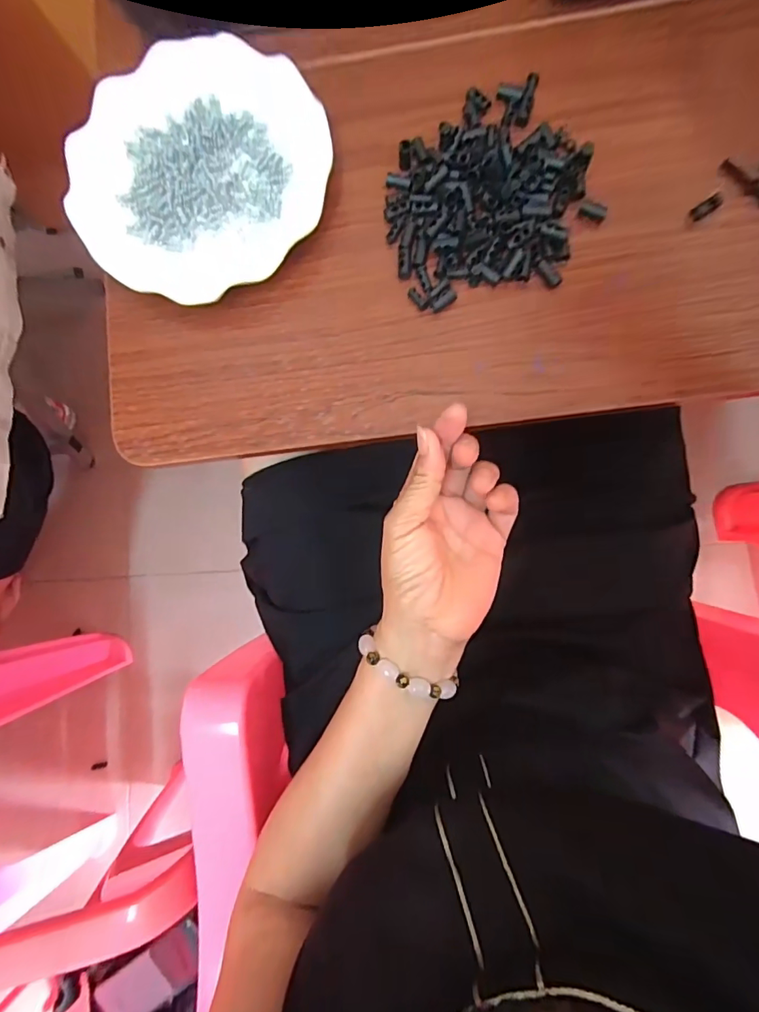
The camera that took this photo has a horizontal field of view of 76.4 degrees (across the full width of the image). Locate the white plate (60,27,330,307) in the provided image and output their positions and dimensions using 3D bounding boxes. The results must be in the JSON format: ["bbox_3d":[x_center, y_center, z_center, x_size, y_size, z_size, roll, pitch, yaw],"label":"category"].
[{"bbox_3d":[-0.127,-0.235,0.344,0.169,0.026,0.180,0,85,4],"label":"white plate"}]

